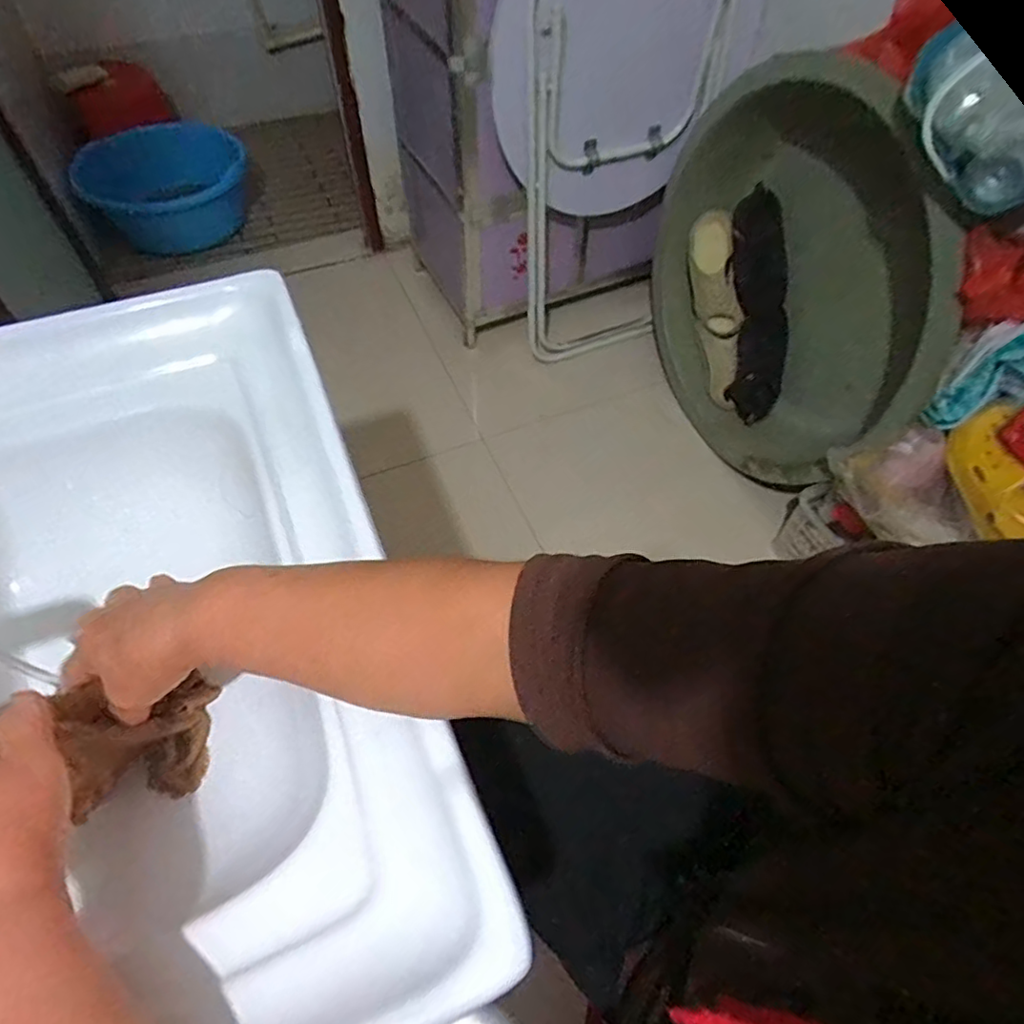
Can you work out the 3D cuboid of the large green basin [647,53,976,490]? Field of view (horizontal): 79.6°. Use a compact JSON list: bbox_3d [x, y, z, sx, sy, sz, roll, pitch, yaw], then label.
[{"bbox_3d":[0.548,-0.464,1.237,0.238,0.683,0.807,-16,58,-11],"label":"large green basin"}]

